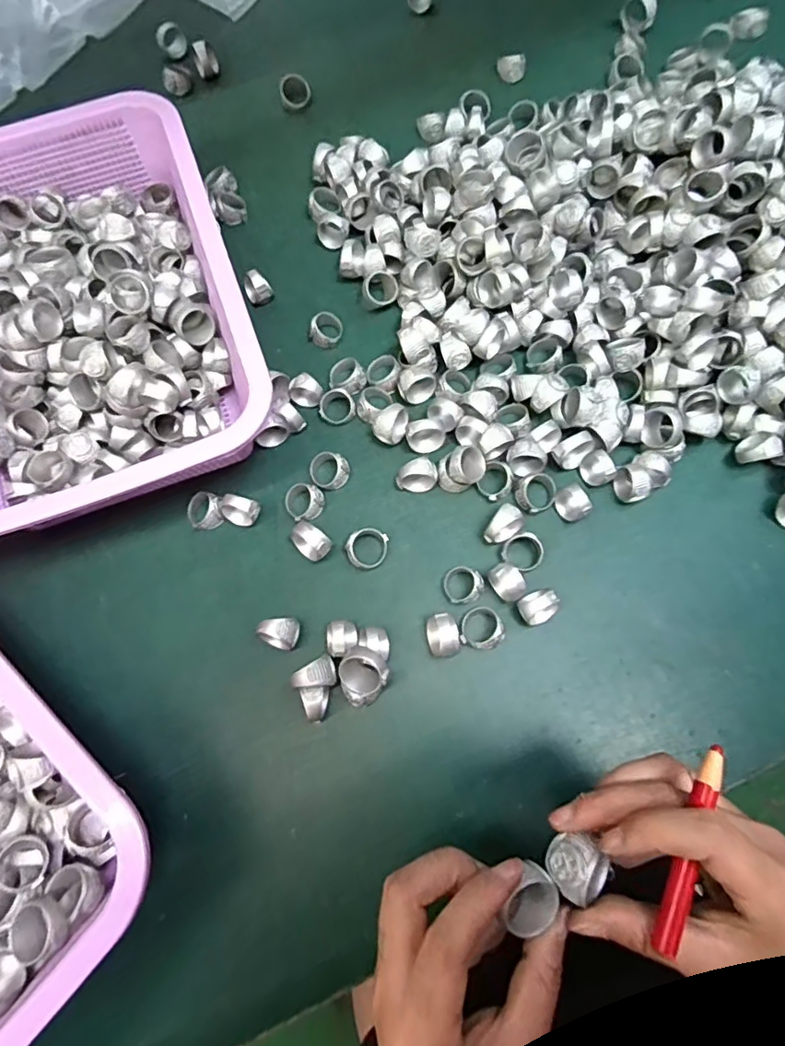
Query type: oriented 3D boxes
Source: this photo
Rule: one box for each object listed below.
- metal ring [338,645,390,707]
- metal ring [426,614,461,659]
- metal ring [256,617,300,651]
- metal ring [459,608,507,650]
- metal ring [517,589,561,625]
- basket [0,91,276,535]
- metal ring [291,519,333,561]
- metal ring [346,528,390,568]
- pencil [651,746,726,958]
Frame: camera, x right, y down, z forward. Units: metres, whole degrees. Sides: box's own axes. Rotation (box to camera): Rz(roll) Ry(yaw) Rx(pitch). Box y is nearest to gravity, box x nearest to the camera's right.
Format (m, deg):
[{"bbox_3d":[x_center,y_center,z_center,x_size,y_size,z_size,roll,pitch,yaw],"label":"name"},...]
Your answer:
[{"bbox_3d":[-0.018,0.091,0.335,0.029,0.029,0.031,0,73,1],"label":"metal ring"},{"bbox_3d":[0.032,0.069,0.344,0.019,0.023,0.025,-7,73,0],"label":"metal ring"},{"bbox_3d":[-0.069,0.067,0.348,0.023,0.023,0.019,17,74,7],"label":"metal ring"},{"bbox_3d":[0.055,0.067,0.348,0.026,0.017,0.027,0,73,1],"label":"metal ring"},{"bbox_3d":[0.090,0.053,0.350,0.024,0.020,0.019,-19,73,-4],"label":"metal ring"},{"bbox_3d":[-0.217,-0.143,0.391,0.221,0.075,0.297,-20,73,-4],"label":"basket"},{"bbox_3d":[-0.053,0.011,0.366,0.020,0.023,0.029,-41,76,-10],"label":"metal ring"},{"bbox_3d":[-0.017,0.016,0.369,0.026,0.013,0.026,0,73,1],"label":"metal ring"},{"bbox_3d":[0.110,0.118,0.206,0.007,0.008,0.073,21,82,6],"label":"pencil"}]

